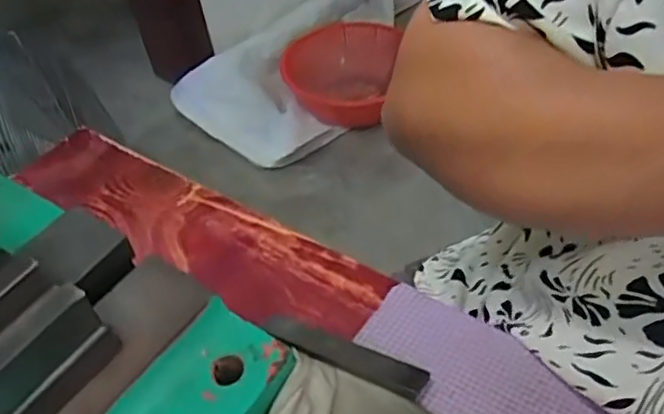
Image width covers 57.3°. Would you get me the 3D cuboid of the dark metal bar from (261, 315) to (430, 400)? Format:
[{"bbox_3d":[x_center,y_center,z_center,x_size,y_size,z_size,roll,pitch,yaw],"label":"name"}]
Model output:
[{"bbox_3d":[0.005,0.077,0.329,0.095,0.010,0.021,17,51,21],"label":"dark metal bar"}]

